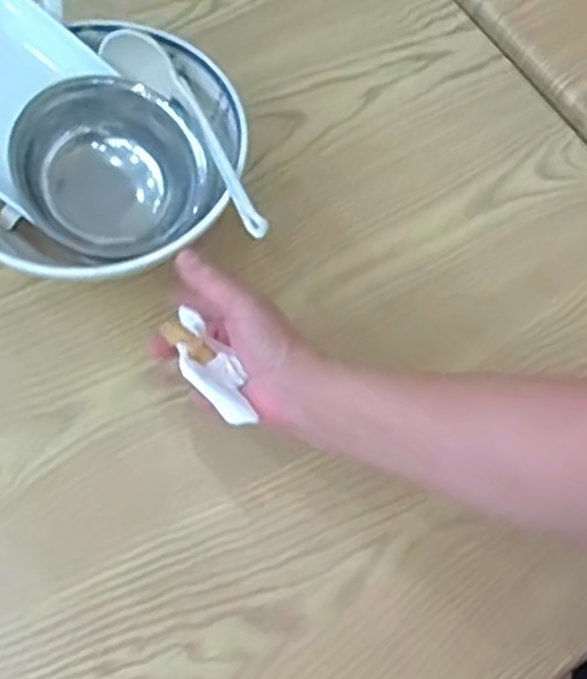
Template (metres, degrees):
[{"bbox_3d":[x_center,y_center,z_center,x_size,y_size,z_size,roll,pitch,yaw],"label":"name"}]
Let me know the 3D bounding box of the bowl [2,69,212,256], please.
[{"bbox_3d":[-0.133,-0.114,0.534,0.121,0.060,0.118,-50,116,-22],"label":"bowl"}]

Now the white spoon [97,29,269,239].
[{"bbox_3d":[-0.069,-0.149,0.538,0.039,0.029,0.205,-33,72,-16],"label":"white spoon"}]

